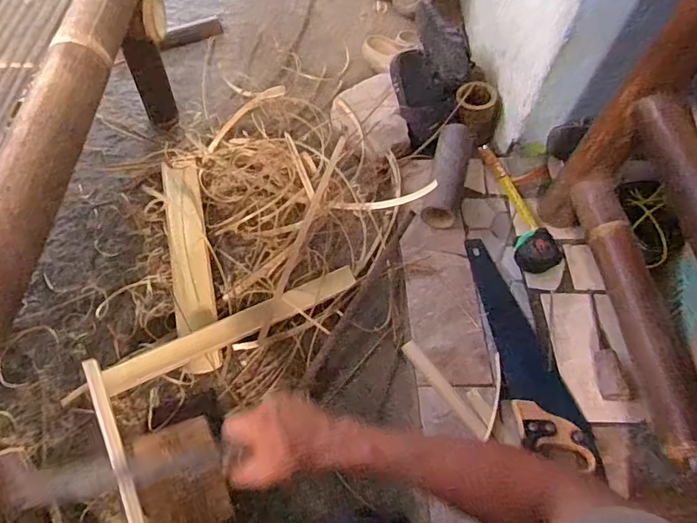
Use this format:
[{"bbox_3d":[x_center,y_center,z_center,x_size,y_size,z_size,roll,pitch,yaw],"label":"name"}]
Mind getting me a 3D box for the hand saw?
[{"bbox_3d":[0.296,0.146,0.860,0.106,0.030,0.434,-11,62,-11],"label":"hand saw"}]

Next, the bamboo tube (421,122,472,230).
[{"bbox_3d":[0.203,-0.175,1.003,0.070,0.056,0.229,14,75,4],"label":"bamboo tube"}]

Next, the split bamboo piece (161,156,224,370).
[{"bbox_3d":[-0.305,-0.013,0.950,0.073,0.030,0.463,-11,62,-11],"label":"split bamboo piece"}]

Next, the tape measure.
[{"bbox_3d":[0.329,-0.117,1.000,0.082,0.043,0.310,-13,62,-12],"label":"tape measure"}]

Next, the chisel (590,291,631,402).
[{"bbox_3d":[0.443,0.146,0.861,0.033,0.027,0.193,2,60,-3],"label":"chisel"}]

